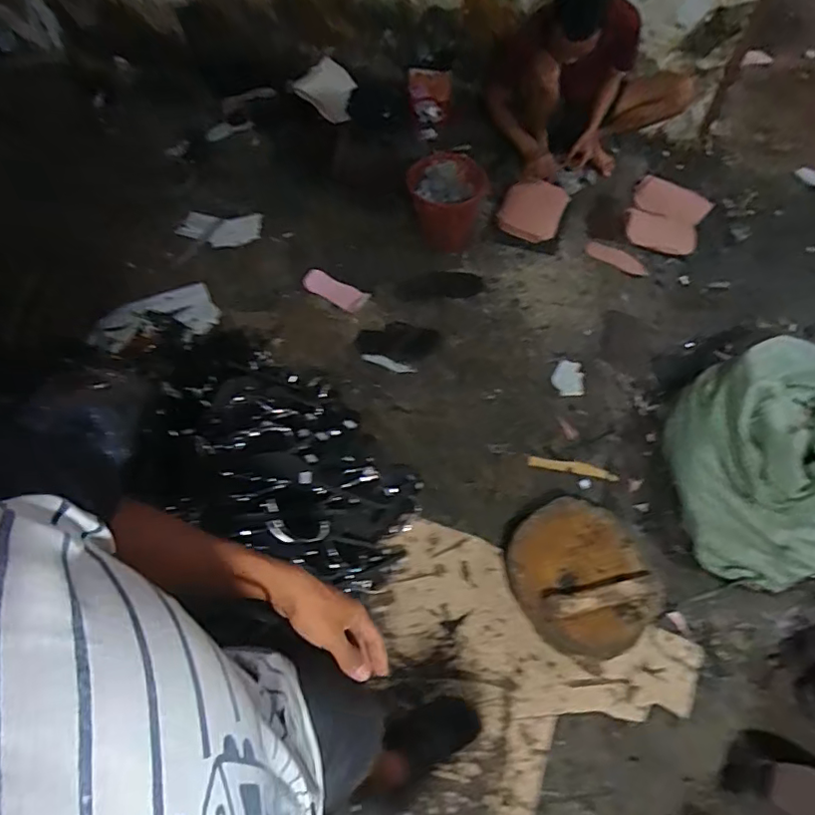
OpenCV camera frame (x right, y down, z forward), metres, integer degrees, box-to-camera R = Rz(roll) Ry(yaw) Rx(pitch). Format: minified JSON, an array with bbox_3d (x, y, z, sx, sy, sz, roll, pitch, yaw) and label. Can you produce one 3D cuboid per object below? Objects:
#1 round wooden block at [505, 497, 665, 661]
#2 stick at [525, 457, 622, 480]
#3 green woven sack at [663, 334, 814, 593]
[{"bbox_3d":[0.426,0.410,1.343,0.331,0.120,0.352,0,58,0],"label":"round wooden block"},{"bbox_3d":[0.464,0.168,1.559,0.243,0.020,0.038,10,59,7],"label":"stick"},{"bbox_3d":[1.003,0.100,1.461,0.633,0.269,0.543,-23,61,-13],"label":"green woven sack"}]

